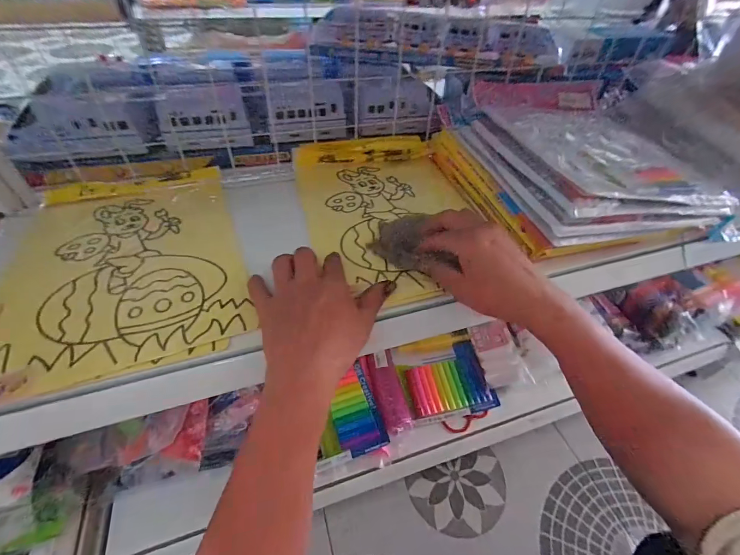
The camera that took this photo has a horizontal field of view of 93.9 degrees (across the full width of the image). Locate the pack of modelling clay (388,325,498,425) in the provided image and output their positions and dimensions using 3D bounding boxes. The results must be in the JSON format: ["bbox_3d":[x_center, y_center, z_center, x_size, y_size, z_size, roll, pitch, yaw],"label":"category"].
[{"bbox_3d":[0.135,0.180,0.636,0.160,0.016,0.146,-11,63,-12],"label":"pack of modelling clay"}]

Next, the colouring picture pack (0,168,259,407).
[{"bbox_3d":[-0.258,-0.026,0.362,0.220,0.011,0.302,-15,47,-17],"label":"colouring picture pack"}]

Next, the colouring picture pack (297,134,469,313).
[{"bbox_3d":[0.026,-0.089,0.426,0.207,0.028,0.302,-9,46,-11],"label":"colouring picture pack"}]

